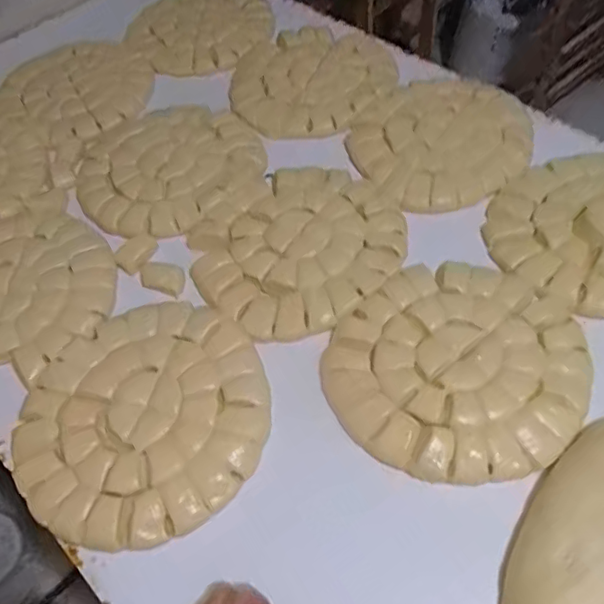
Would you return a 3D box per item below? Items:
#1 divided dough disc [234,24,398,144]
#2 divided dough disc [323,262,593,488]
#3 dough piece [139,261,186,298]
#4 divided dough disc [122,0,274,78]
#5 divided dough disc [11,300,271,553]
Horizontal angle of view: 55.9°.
[{"bbox_3d":[0.019,-0.422,1.064,0.297,0.023,0.307,-2,56,3],"label":"divided dough disc"},{"bbox_3d":[0.196,0.076,0.712,0.306,0.019,0.288,-2,56,3],"label":"divided dough disc"},{"bbox_3d":[-0.204,-0.036,0.840,0.080,0.010,0.052,19,60,17],"label":"dough piece"},{"bbox_3d":[-0.216,-0.573,1.187,0.294,0.037,0.300,-2,56,3],"label":"divided dough disc"},{"bbox_3d":[-0.197,0.134,0.706,0.297,0.020,0.304,-2,56,3],"label":"divided dough disc"}]

